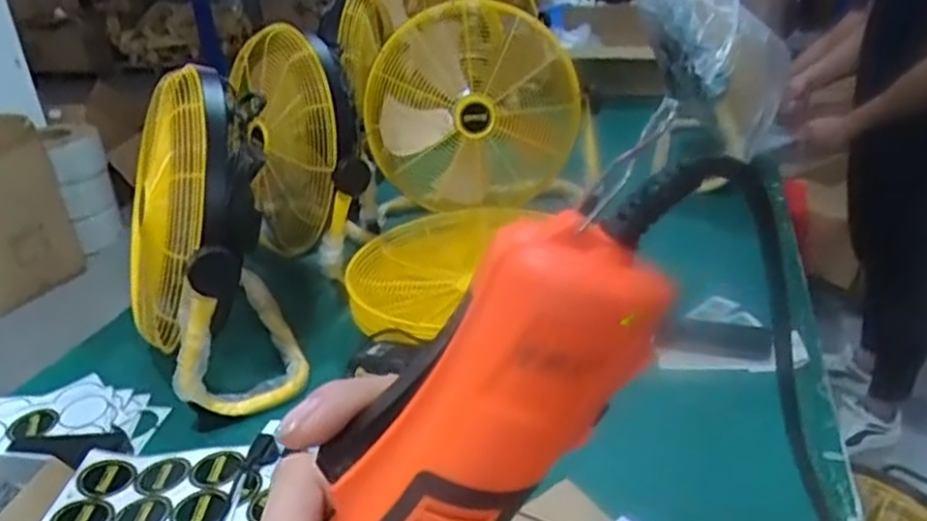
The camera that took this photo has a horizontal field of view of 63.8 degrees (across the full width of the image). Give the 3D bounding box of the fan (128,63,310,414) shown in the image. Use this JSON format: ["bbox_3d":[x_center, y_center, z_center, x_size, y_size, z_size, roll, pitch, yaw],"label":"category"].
[{"bbox_3d":[-0.404,-0.051,1.142,0.231,0.422,0.372,-18,27,-22],"label":"fan"}]

